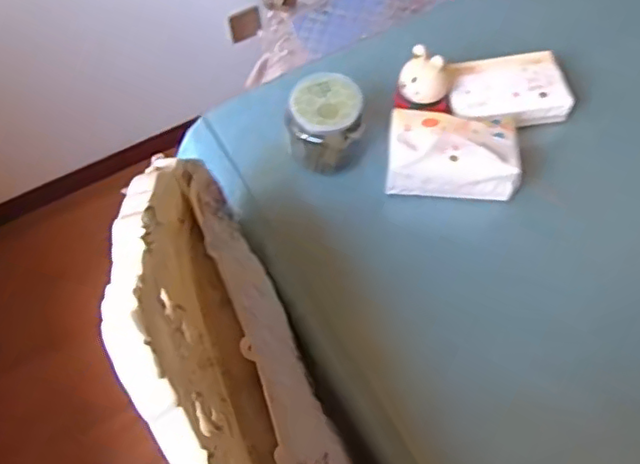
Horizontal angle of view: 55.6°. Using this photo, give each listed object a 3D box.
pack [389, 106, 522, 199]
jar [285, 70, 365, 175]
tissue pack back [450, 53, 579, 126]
[{"bbox_3d":[0.167,-0.098,0.767,0.166,0.076,0.098,9,63,7],"label":"pack"},{"bbox_3d":[0.008,-0.143,0.785,0.092,0.104,0.099,-1,62,2],"label":"jar"},{"bbox_3d":[0.252,-0.185,0.821,0.160,0.041,0.102,-11,62,-4],"label":"tissue pack back"}]

